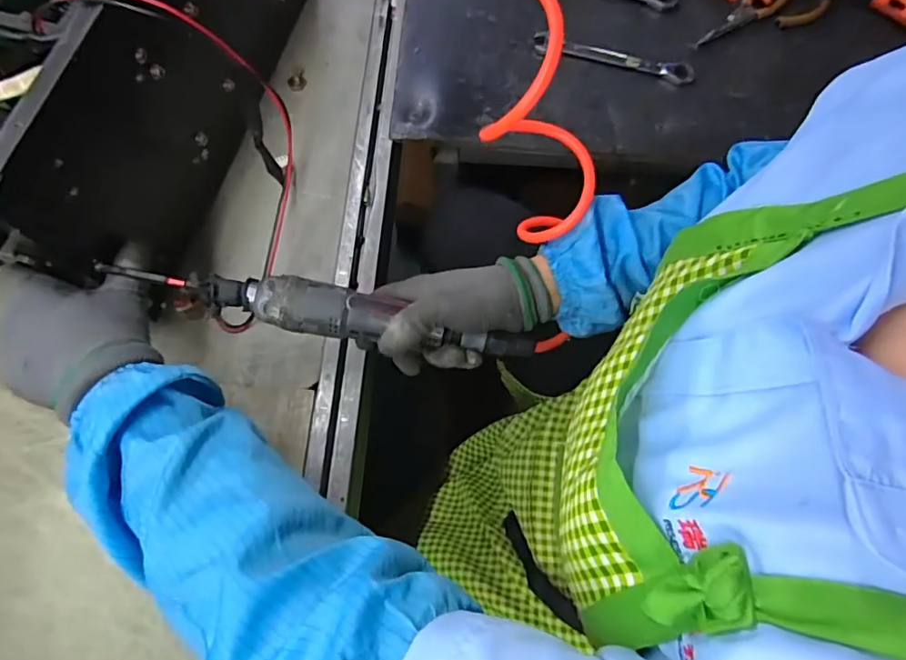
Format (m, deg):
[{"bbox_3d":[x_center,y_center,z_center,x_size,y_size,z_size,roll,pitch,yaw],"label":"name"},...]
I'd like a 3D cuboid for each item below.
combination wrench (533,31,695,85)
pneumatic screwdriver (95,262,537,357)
[{"bbox_3d":[0.174,-0.295,0.582,0.171,0.015,0.022,15,73,3],"label":"combination wrench"},{"bbox_3d":[-0.093,-0.016,0.412,0.325,0.030,0.037,10,73,-8],"label":"pneumatic screwdriver"}]

